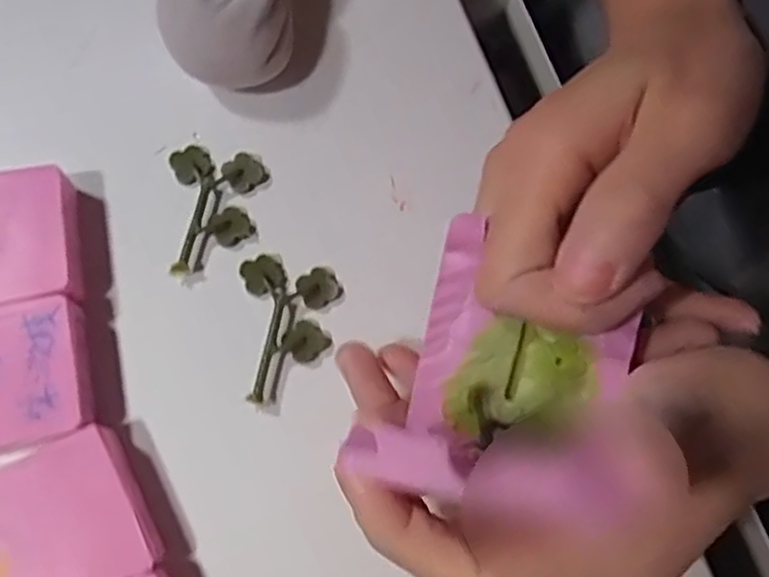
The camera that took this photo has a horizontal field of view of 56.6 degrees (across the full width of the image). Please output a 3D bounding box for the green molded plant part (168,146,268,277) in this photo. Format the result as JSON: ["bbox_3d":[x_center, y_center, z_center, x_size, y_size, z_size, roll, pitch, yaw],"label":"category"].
[{"bbox_3d":[-0.058,-0.029,0.249,0.032,0.008,0.046,-7,76,-2],"label":"green molded plant part"}]

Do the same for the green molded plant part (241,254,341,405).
[{"bbox_3d":[-0.030,0.011,0.239,0.031,0.008,0.049,-8,76,-2],"label":"green molded plant part"}]

